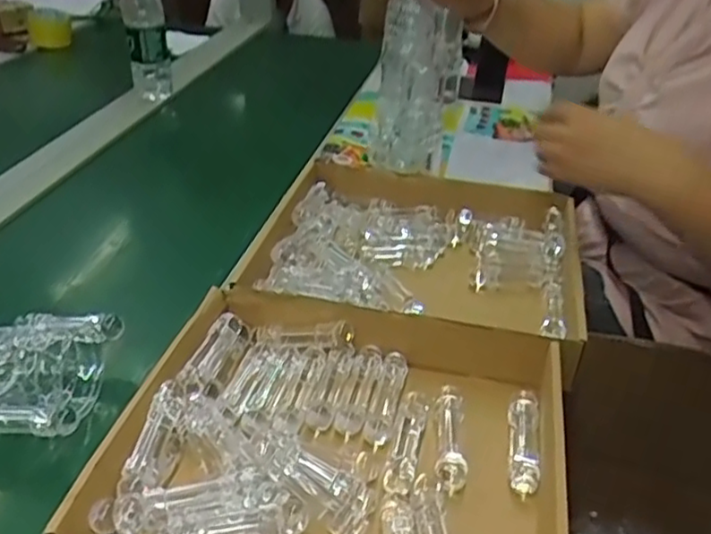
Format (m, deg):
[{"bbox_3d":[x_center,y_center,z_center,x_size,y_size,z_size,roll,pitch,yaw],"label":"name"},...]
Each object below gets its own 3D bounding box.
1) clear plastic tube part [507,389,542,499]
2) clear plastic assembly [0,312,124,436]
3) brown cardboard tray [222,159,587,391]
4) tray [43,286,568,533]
[{"bbox_3d":[0.131,0.131,0.532,0.021,0.021,0.094,7,34,7],"label":"clear plastic tube part"},{"bbox_3d":[-0.301,0.085,0.571,0.188,0.057,0.124,7,34,7],"label":"clear plastic assembly"},{"bbox_3d":[0.071,-0.005,0.738,0.323,0.079,0.293,10,35,12],"label":"brown cardboard tray"},{"bbox_3d":[-0.007,0.132,0.505,0.313,0.054,0.280,9,34,10],"label":"tray"}]

